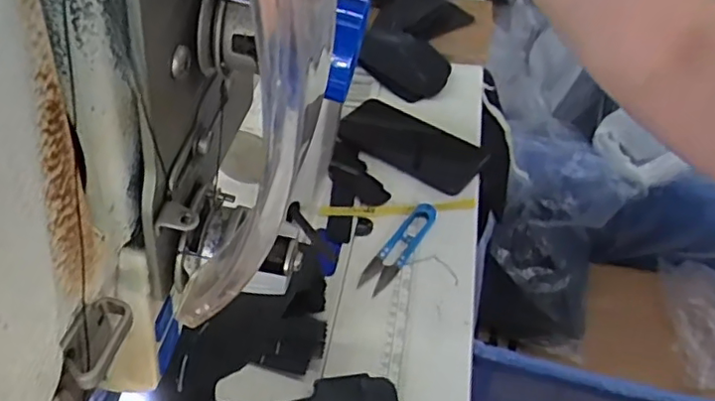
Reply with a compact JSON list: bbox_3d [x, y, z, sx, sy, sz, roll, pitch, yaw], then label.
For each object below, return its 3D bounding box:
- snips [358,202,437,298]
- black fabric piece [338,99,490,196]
[{"bbox_3d":[0.040,0.042,0.560,0.028,0.009,0.116,25,49,23],"label":"snips"},{"bbox_3d":[0.057,-0.064,0.658,0.161,0.009,0.080,27,50,25],"label":"black fabric piece"}]

